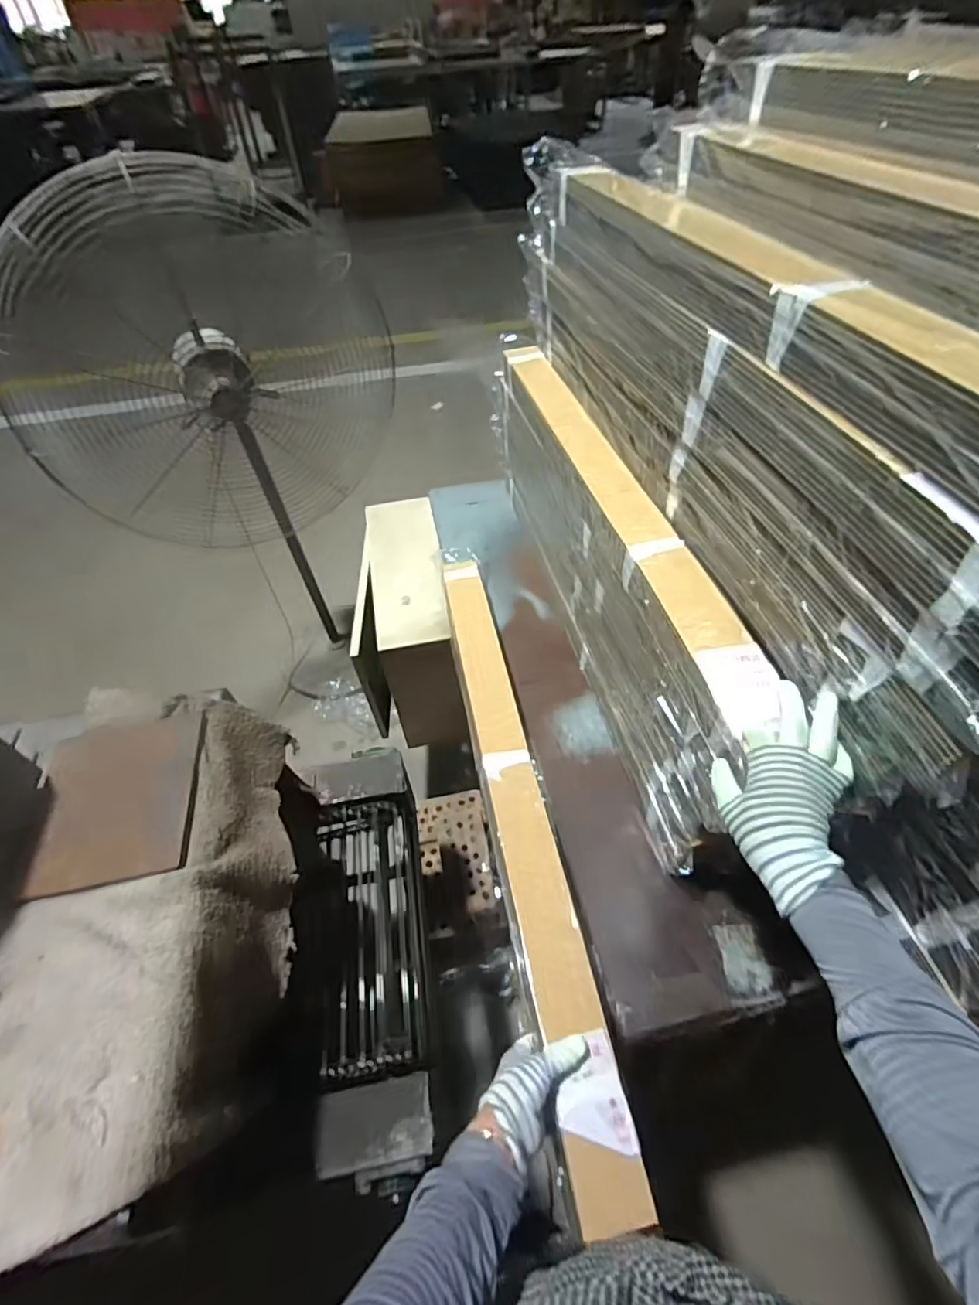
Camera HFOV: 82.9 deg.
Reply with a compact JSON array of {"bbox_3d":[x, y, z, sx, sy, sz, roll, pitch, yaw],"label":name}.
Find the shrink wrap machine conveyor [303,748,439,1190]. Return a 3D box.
[{"bbox_3d":[-0.187,0.429,0.859,0.181,0.097,0.582,-11,51,-6],"label":"shrink wrap machine conveyor"}]

